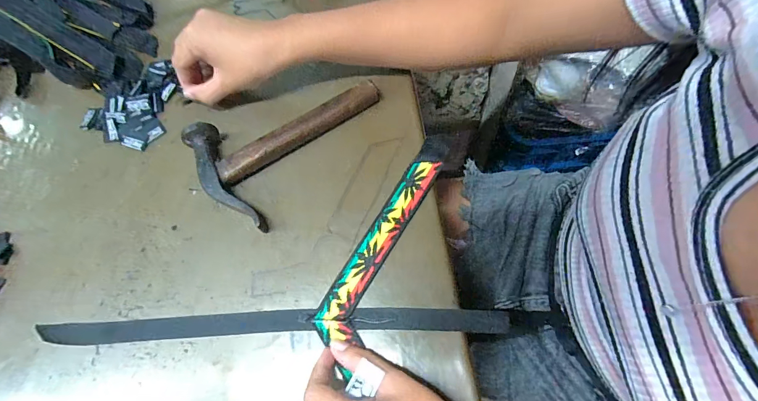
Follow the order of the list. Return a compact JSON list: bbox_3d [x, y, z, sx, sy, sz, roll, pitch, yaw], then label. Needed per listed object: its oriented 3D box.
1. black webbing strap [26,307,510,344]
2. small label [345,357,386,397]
[{"bbox_3d":[-0.083,0.099,0.289,0.365,0.007,0.021,-2,66,2],"label":"black webbing strap"},{"bbox_3d":[-0.009,0.121,0.242,0.020,0.004,0.020,11,60,38],"label":"small label"}]

